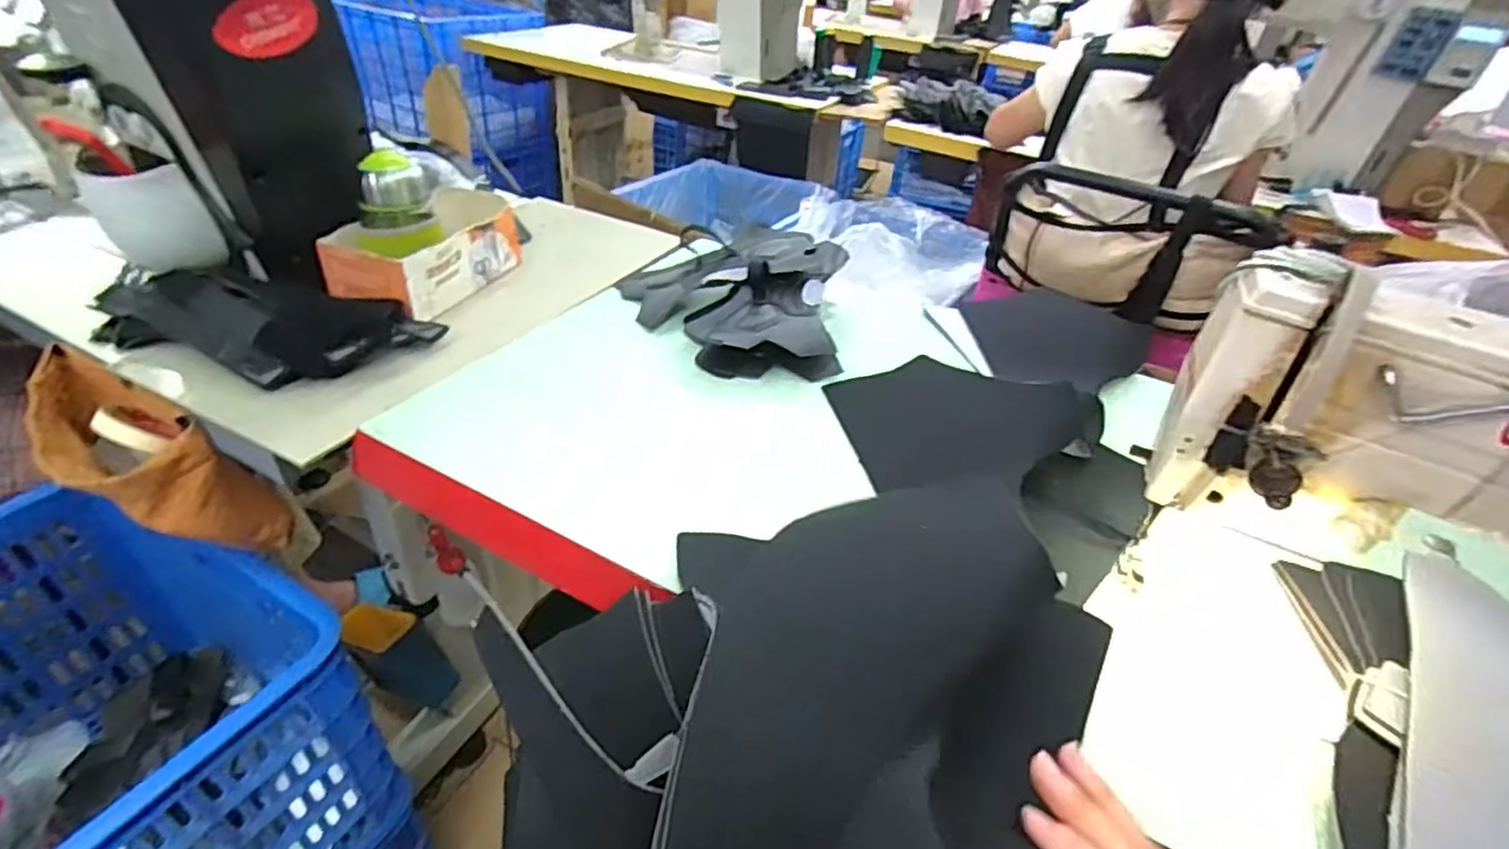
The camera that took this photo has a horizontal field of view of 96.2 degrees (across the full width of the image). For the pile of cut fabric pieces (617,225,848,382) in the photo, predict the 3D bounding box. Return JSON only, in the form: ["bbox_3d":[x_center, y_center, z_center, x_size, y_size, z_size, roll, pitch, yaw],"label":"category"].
[{"bbox_3d":[-0.026,-0.149,0.746,0.245,0.062,0.250,7,37,1],"label":"pile of cut fabric pieces"}]

